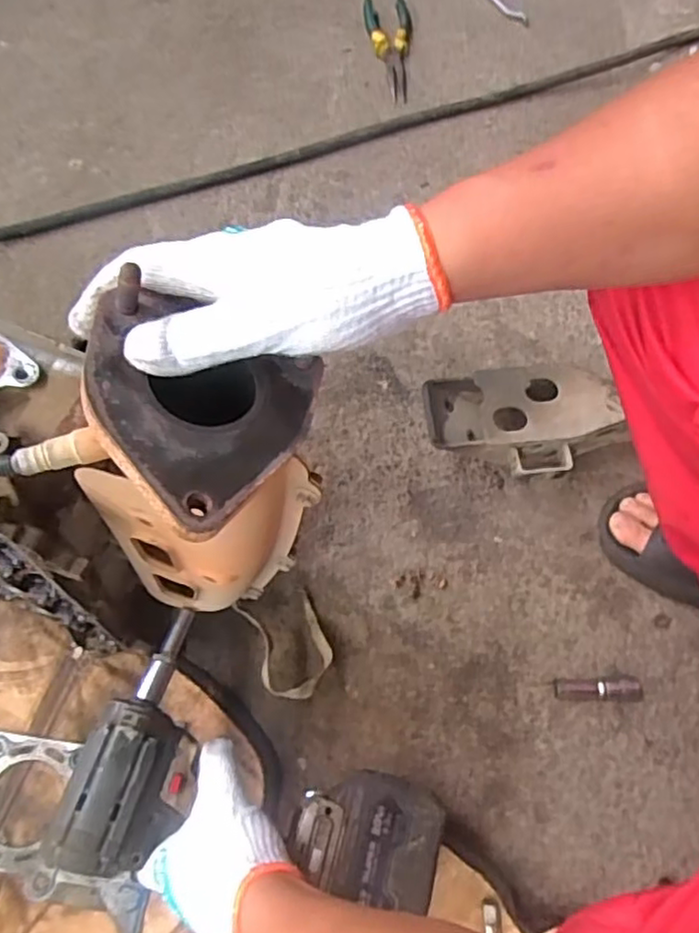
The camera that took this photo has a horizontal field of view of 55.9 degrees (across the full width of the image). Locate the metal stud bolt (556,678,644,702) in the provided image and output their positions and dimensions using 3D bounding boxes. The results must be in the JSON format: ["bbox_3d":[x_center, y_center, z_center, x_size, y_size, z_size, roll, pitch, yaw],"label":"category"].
[{"bbox_3d":[0.243,0.215,0.637,0.085,0.018,0.021,2,68,-1],"label":"metal stud bolt"}]

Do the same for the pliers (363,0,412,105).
[{"bbox_3d":[0.062,-0.618,0.963,0.067,0.018,0.226,-3,67,-3],"label":"pliers"}]

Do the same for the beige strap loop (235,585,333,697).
[{"bbox_3d":[-0.056,0.168,0.622,0.069,0.060,0.102,-21,71,-10],"label":"beige strap loop"}]

